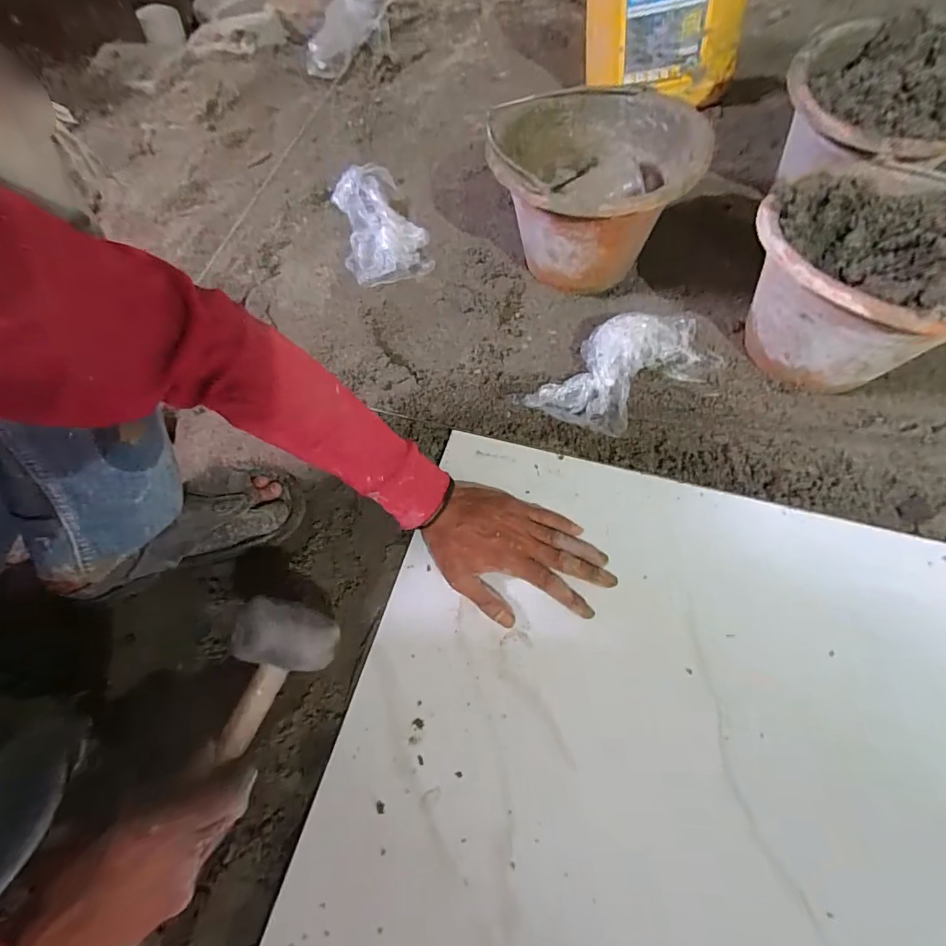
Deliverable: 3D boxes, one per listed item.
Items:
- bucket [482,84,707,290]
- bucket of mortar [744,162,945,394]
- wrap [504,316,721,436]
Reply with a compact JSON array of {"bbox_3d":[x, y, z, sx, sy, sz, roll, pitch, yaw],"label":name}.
[{"bbox_3d":[0.151,-0.358,0.626,0.242,0.171,0.241,-2,64,3],"label":"bucket"},{"bbox_3d":[0.435,-0.201,0.521,0.244,0.155,0.232,-2,64,3],"label":"bucket of mortar"},{"bbox_3d":[0.188,-0.134,0.578,0.256,0.047,0.130,-33,66,-12],"label":"wrap"}]

